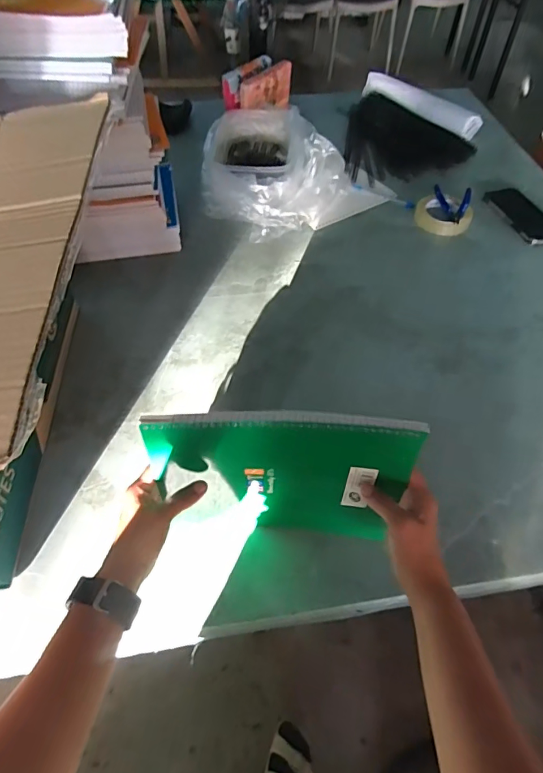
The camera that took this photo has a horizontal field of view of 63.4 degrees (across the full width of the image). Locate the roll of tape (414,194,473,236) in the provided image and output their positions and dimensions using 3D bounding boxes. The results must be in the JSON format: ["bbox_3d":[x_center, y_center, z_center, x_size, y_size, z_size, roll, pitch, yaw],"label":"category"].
[{"bbox_3d":[0.337,-0.338,0.860,0.105,0.023,0.105,0,55,-1],"label":"roll of tape"}]

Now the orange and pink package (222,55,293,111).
[{"bbox_3d":[-0.028,-0.684,1.004,0.158,0.080,0.069,-36,63,-23],"label":"orange and pink package"}]

